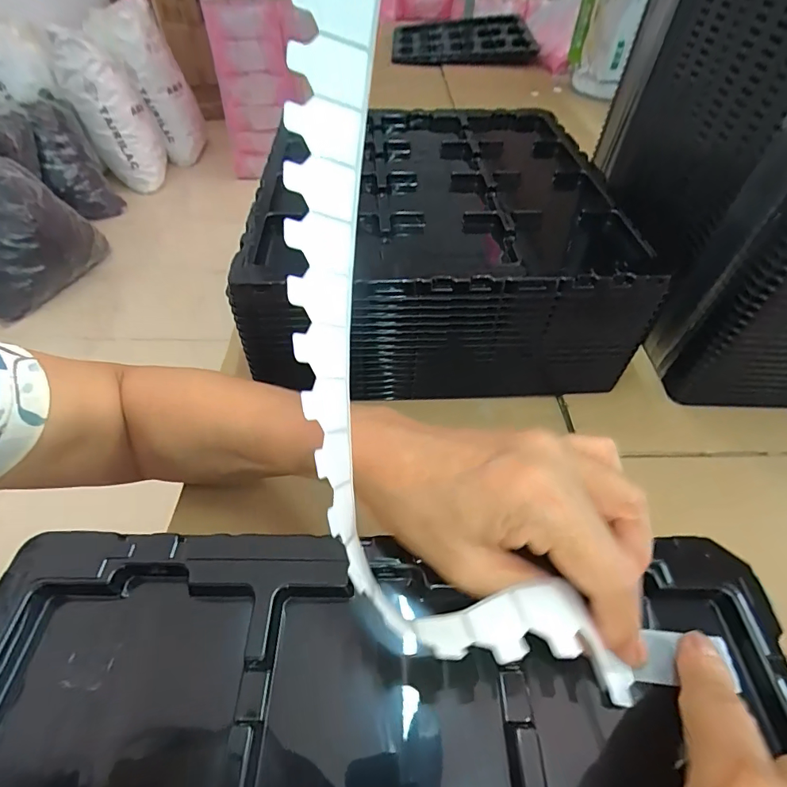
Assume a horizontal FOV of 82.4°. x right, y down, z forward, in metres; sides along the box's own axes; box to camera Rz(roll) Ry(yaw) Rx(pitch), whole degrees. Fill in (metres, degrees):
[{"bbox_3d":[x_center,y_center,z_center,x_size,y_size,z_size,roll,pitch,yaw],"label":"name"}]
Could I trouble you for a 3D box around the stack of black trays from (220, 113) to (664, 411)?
[{"bbox_3d":[0.036,-0.171,0.475,0.328,0.121,0.349,-2,49,-3],"label":"stack of black trays"}]

